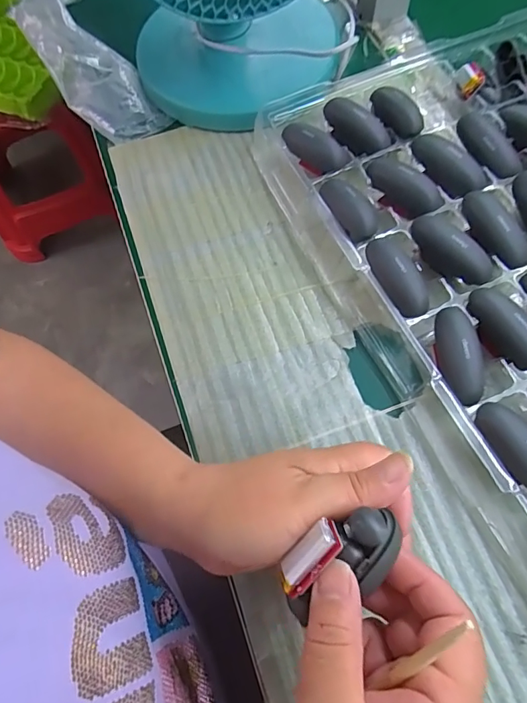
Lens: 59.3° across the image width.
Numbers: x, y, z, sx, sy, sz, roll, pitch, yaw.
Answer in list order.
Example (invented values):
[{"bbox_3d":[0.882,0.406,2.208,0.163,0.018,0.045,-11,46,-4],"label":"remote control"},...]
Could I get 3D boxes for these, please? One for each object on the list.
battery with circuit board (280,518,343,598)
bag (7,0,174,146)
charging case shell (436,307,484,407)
[{"bbox_3d":[0.021,0.094,0.209,0.014,0.006,0.036,39,98,17],"label":"battery with circuit board"},{"bbox_3d":[-0.175,-0.291,0.453,0.081,0.059,0.204,-33,69,-11],"label":"bag"},{"bbox_3d":[0.130,0.000,0.305,0.023,0.014,0.065,-1,67,2],"label":"charging case shell"}]

